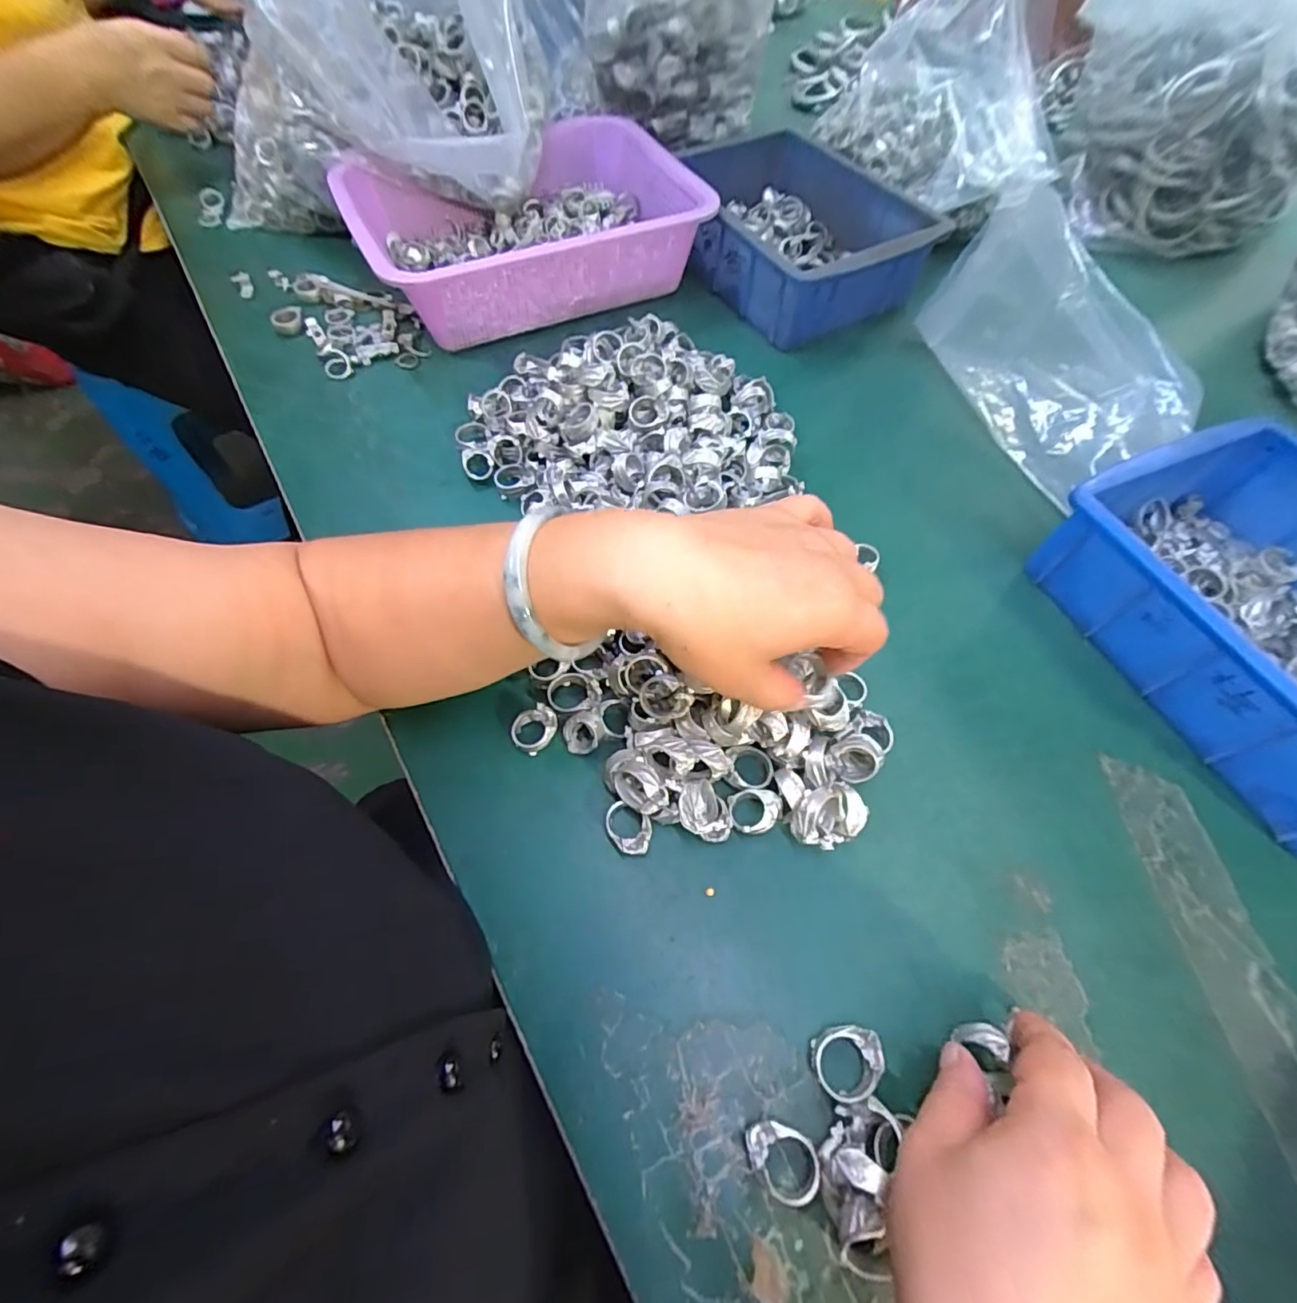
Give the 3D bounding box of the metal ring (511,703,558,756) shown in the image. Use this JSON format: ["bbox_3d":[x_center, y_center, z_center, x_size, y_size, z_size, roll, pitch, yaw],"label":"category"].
[{"bbox_3d":[-0.066,0.045,0.319,0.028,0.016,0.021,-40,69,-20],"label":"metal ring"}]

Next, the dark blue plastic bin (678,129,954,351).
[{"bbox_3d":[0.136,-0.411,0.542,0.182,0.070,0.242,-28,65,-15],"label":"dark blue plastic bin"}]

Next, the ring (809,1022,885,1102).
[{"bbox_3d":[0.090,0.185,0.247,0.031,0.012,0.026,-28,65,-15],"label":"ring"}]

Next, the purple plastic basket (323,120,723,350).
[{"bbox_3d":[-0.116,-0.398,0.515,0.293,0.074,0.217,-26,65,-14],"label":"purple plastic basket"}]

